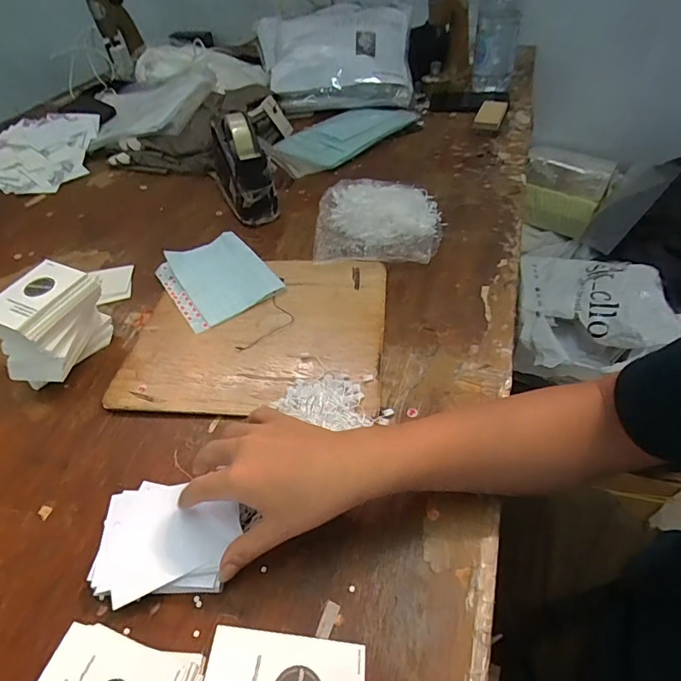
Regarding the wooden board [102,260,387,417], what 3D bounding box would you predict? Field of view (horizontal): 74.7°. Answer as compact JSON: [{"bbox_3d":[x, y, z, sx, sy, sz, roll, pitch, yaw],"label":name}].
[{"bbox_3d":[-0.095,-0.014,0.522,0.284,0.008,0.233,1,48,8],"label":"wooden board"}]

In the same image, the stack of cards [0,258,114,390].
[{"bbox_3d":[-0.314,-0.014,0.487,0.072,0.088,0.106,8,49,13],"label":"stack of cards"}]

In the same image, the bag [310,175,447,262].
[{"bbox_3d":[0.055,-0.172,0.630,0.174,0.037,0.165,-1,48,6],"label":"bag"}]

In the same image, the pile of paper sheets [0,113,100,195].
[{"bbox_3d":[-0.591,-0.373,0.874,0.192,0.050,0.250,-12,48,-4],"label":"pile of paper sheets"}]

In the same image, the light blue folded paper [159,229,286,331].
[{"bbox_3d":[-0.162,-0.085,0.586,0.123,0.011,0.155,-30,51,-19],"label":"light blue folded paper"}]

